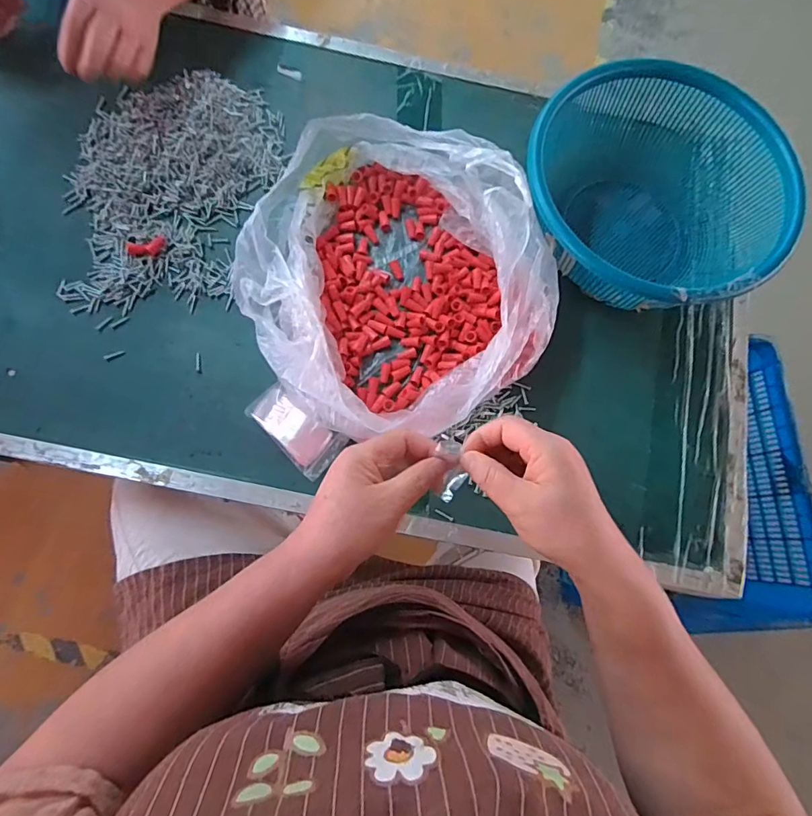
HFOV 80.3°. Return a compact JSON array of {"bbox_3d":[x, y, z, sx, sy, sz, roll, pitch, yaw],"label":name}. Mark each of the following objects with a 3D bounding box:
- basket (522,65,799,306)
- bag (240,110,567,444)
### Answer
[{"bbox_3d":[0.273,-0.236,0.549,0.276,0.123,0.271,1,75,-5],"label":"basket"},{"bbox_3d":[-0.016,-0.152,0.518,0.312,0.090,0.350,-27,79,-12],"label":"bag"}]

